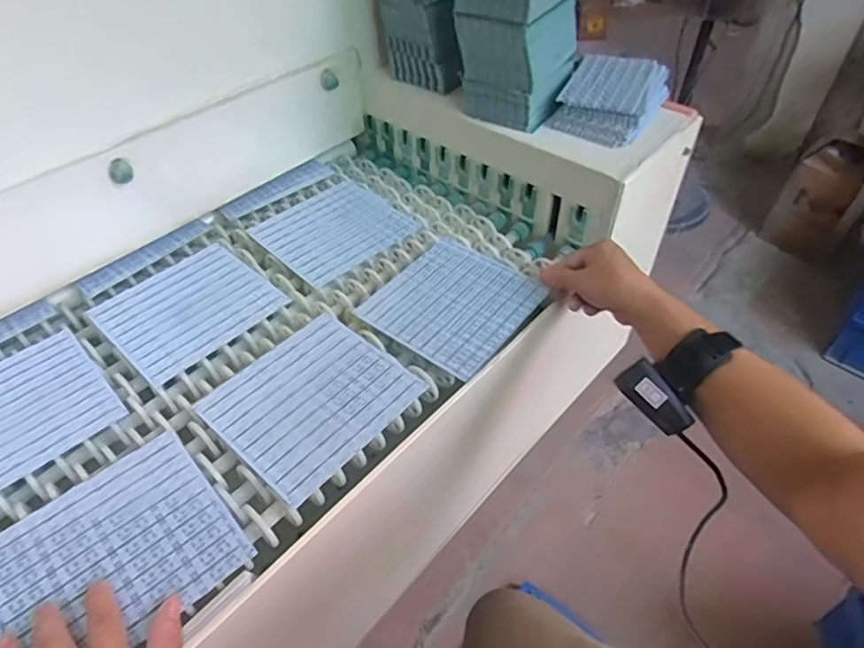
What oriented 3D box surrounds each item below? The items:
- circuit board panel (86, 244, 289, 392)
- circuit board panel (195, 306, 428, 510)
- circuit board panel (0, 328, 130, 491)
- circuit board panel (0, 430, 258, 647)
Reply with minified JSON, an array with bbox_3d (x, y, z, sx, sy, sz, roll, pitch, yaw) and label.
[{"bbox_3d":[-0.261,-0.021,0.607,0.142,0.009,0.161,32,53,30],"label":"circuit board panel"},{"bbox_3d":[-0.110,0.067,0.522,0.148,0.010,0.161,31,52,29],"label":"circuit board panel"},{"bbox_3d":[-0.385,0.081,0.513,0.159,0.007,0.147,-34,53,-30],"label":"circuit board panel"},{"bbox_3d":[-0.240,0.169,0.424,0.156,0.010,0.147,-33,52,-29],"label":"circuit board panel"}]

